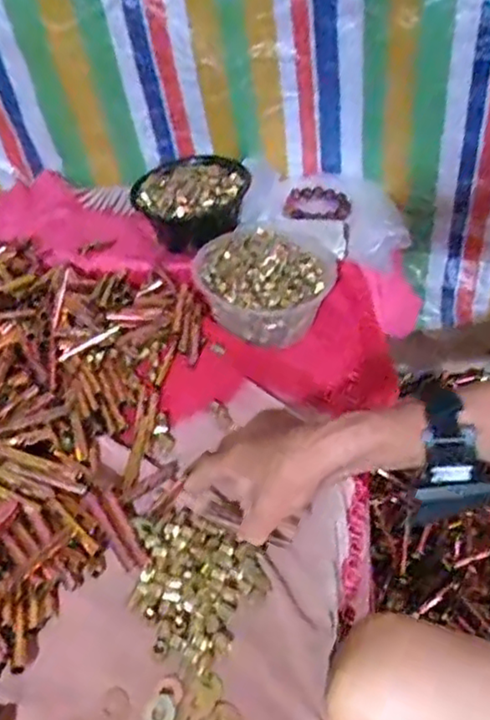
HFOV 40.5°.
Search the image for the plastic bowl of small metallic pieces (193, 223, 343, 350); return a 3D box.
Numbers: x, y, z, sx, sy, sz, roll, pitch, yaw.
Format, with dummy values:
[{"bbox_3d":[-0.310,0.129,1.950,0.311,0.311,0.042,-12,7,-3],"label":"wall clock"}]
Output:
[{"bbox_3d":[0.023,-0.088,0.773,0.163,0.072,0.135,-1,41,7],"label":"plastic bowl of small metallic pieces"}]

